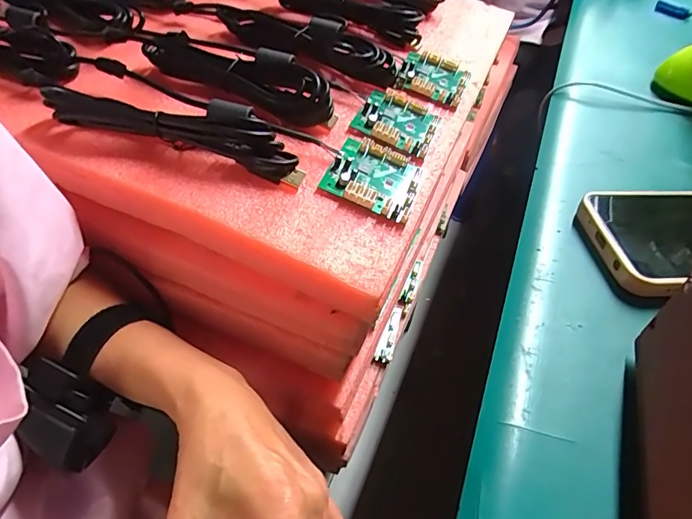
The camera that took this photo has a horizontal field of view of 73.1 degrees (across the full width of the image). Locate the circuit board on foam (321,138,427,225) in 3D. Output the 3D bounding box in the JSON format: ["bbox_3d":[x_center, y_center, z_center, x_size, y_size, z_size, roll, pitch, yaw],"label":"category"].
[{"bbox_3d":[0.019,-0.054,0.303,0.057,0.014,0.057,16,47,11],"label":"circuit board on foam"}]

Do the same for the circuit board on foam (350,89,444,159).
[{"bbox_3d":[0.039,-0.105,0.349,0.058,0.016,0.069,17,47,12],"label":"circuit board on foam"}]

